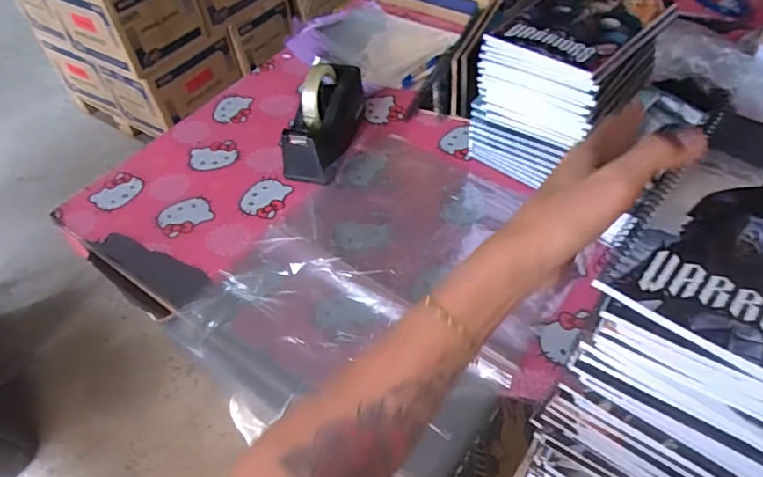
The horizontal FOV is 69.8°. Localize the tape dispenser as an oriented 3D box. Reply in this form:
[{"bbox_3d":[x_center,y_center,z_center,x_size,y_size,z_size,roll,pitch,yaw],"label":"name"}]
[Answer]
[{"bbox_3d":[-0.088,-0.189,0.872,0.070,0.114,0.217,10,51,14],"label":"tape dispenser"}]

